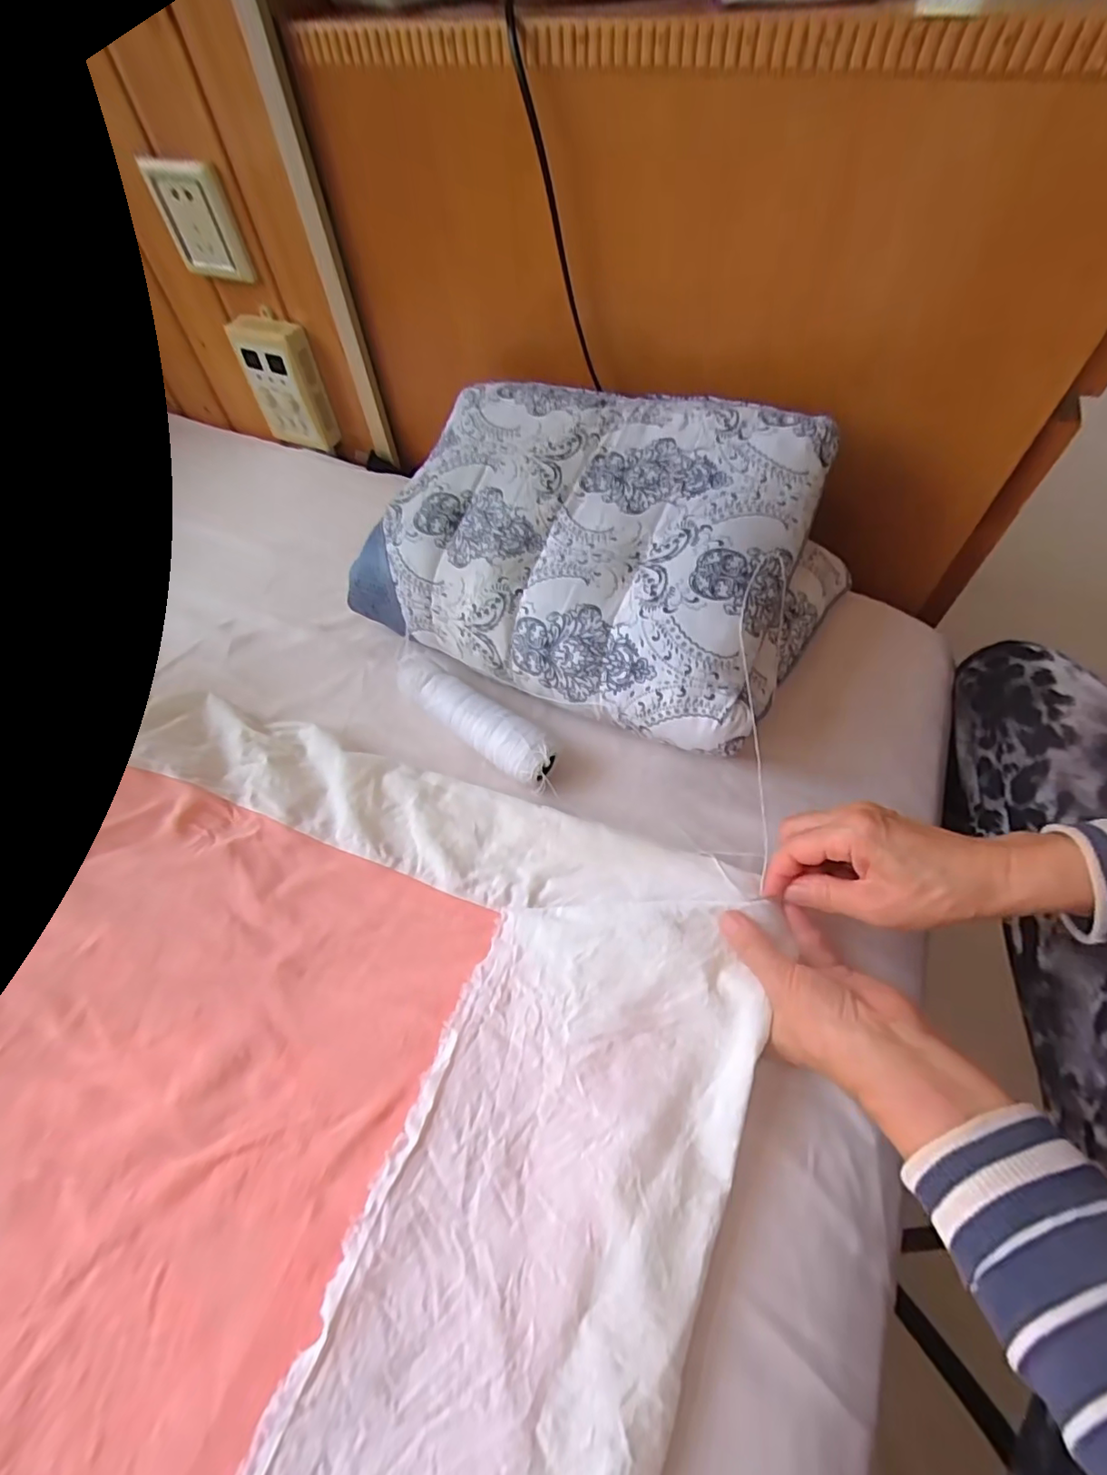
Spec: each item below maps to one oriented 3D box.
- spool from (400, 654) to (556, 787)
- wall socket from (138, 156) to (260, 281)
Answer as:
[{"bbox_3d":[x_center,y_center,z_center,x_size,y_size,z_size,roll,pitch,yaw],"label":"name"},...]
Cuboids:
[{"bbox_3d":[-0.064,-0.017,0.444,0.156,0.033,0.041,35,64,21],"label":"spool"},{"bbox_3d":[-0.330,-0.480,0.531,0.075,0.081,0.011,7,57,6],"label":"wall socket"}]

